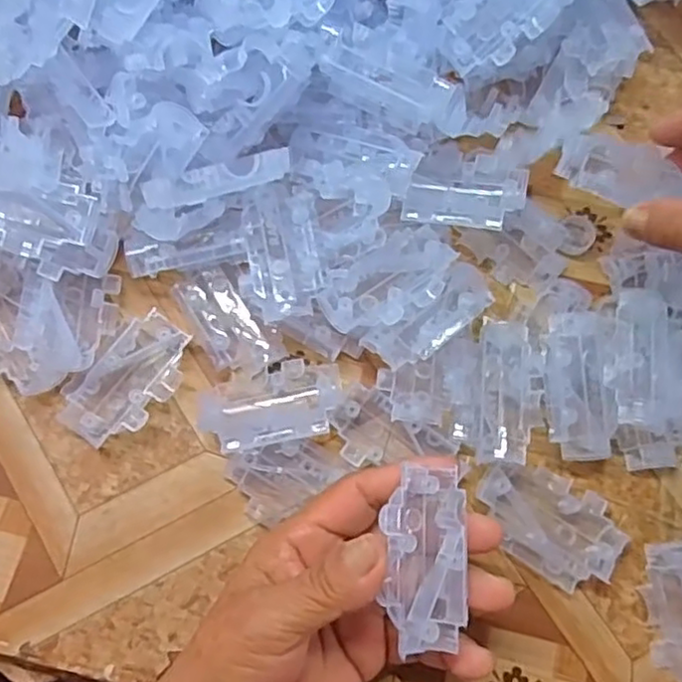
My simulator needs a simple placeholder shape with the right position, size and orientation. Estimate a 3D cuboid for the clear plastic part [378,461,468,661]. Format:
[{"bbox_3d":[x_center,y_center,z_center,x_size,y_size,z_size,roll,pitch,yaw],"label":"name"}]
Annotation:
[{"bbox_3d":[0.032,0.083,0.251,0.031,0.023,0.060,6,74,1],"label":"clear plastic part"}]

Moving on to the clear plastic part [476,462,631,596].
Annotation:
[{"bbox_3d":[0.097,0.085,0.310,0.068,0.014,0.042,34,76,9],"label":"clear plastic part"}]

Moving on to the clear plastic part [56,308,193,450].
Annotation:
[{"bbox_3d":[-0.102,0.020,0.322,0.036,0.013,0.068,37,76,9],"label":"clear plastic part"}]

